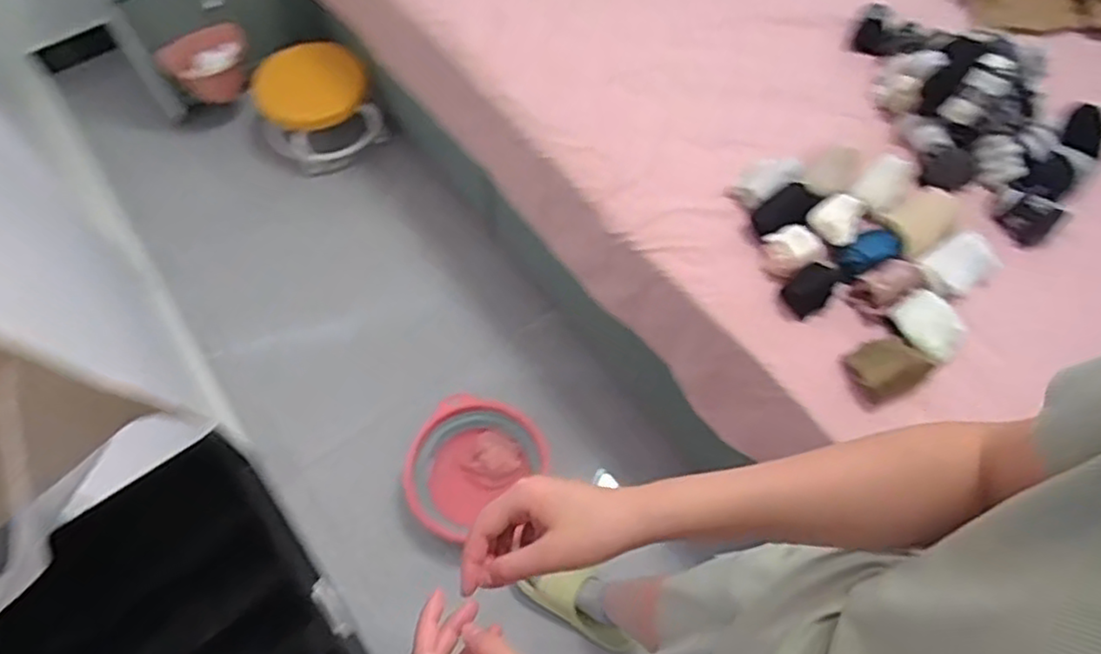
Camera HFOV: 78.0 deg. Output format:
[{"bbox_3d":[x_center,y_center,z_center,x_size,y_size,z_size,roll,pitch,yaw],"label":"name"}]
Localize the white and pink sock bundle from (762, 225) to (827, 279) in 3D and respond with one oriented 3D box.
[{"bbox_3d":[0.342,-0.101,0.951,0.073,0.051,0.066,4,62,2],"label":"white and pink sock bundle"}]

